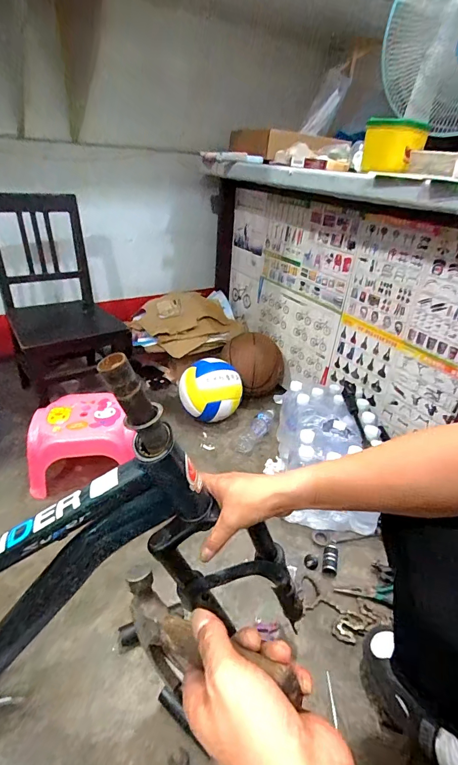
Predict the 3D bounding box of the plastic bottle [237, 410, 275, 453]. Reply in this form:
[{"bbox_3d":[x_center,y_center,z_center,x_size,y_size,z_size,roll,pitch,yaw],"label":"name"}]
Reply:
[{"bbox_3d":[0.092,0.147,1.214,0.060,0.053,0.205,22,35,24],"label":"plastic bottle"}]

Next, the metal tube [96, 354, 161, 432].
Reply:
[{"bbox_3d":[-0.099,0.011,0.369,0.035,0.078,0.028,-17,30,10],"label":"metal tube"}]

